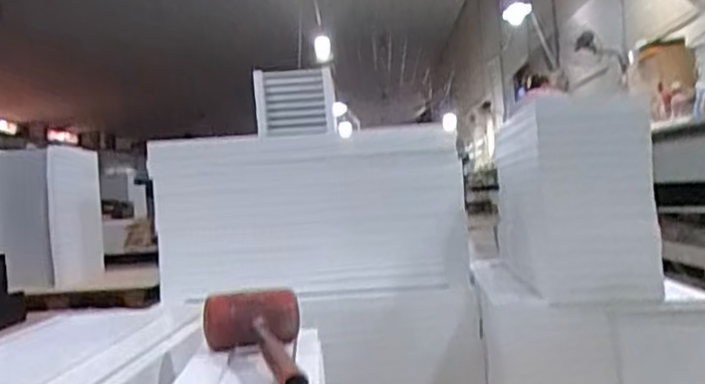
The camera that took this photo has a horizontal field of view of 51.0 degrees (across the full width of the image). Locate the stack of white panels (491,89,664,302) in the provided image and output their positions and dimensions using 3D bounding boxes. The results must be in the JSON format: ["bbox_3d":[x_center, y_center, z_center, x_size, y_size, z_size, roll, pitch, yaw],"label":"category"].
[{"bbox_3d":[0.316,0.006,1.103,0.135,0.254,0.385,-3,-1,3],"label":"stack of white panels"}]

